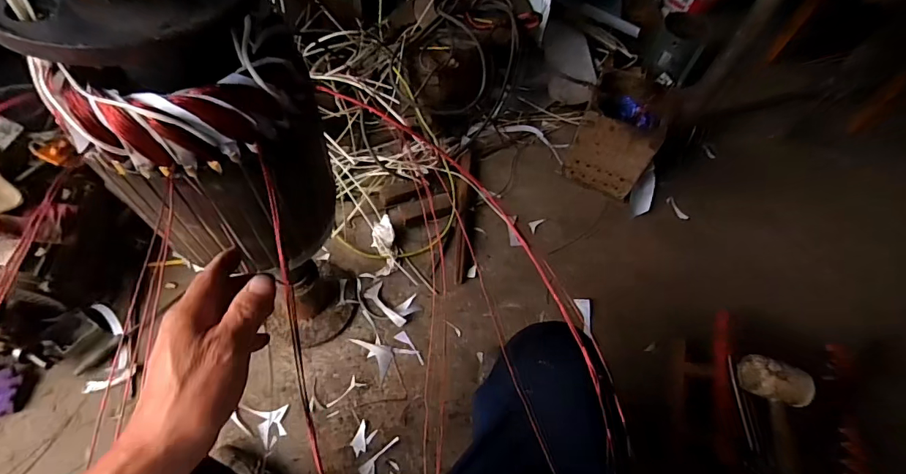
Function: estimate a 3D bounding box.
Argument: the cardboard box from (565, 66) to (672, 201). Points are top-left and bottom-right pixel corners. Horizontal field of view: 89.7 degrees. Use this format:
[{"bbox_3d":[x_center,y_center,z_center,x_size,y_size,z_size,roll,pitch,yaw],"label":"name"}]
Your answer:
[{"bbox_3d":[0.412,-0.250,1.174,0.187,0.242,0.184,22,60,8],"label":"cardboard box"}]

